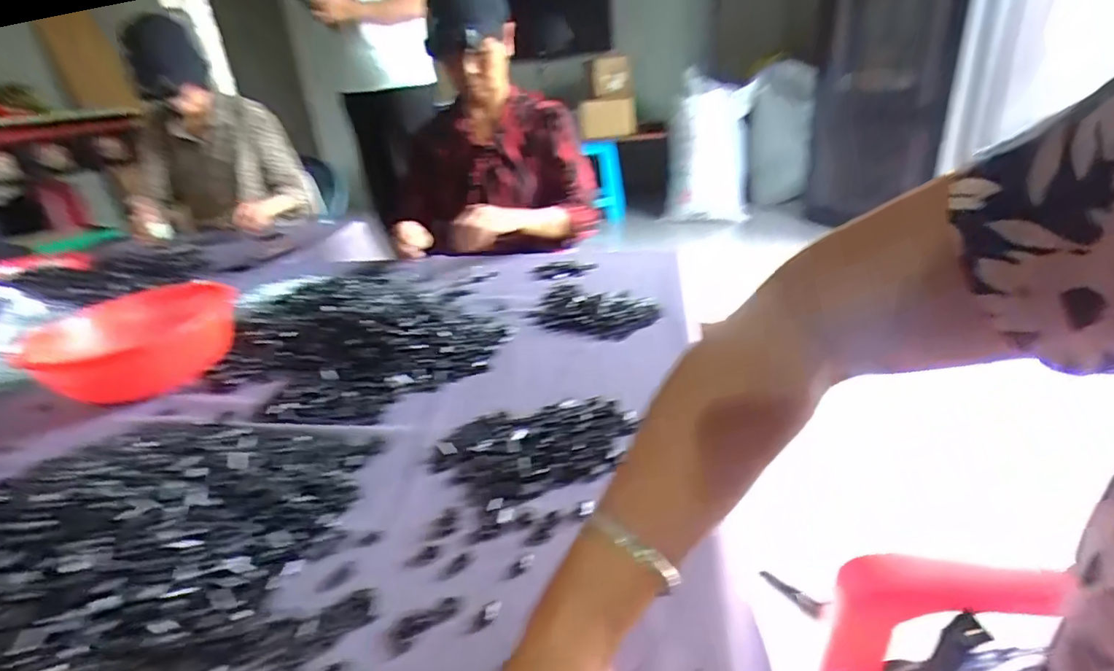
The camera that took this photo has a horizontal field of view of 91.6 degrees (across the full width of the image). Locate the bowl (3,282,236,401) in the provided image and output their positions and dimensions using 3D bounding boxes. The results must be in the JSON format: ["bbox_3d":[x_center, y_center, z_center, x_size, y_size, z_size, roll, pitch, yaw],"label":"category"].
[{"bbox_3d":[-0.557,0.014,0.722,0.213,0.094,0.190,-17,27,-23],"label":"bowl"}]

